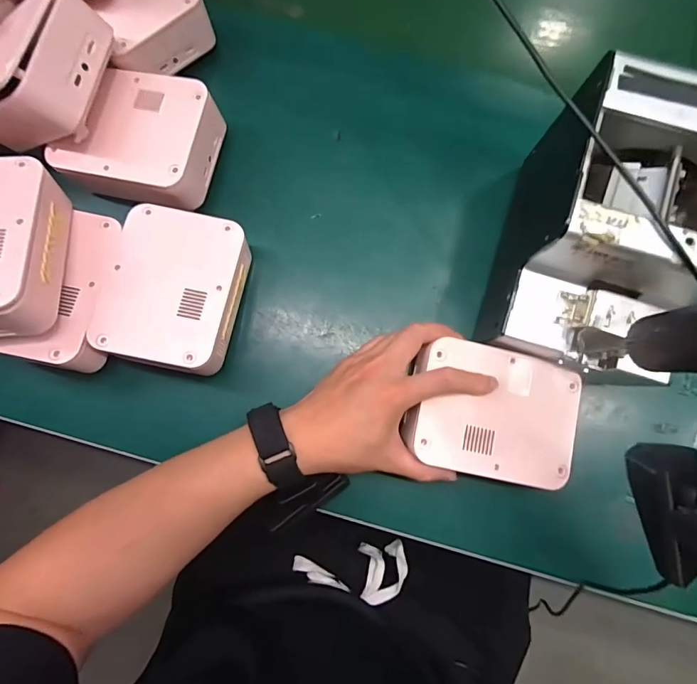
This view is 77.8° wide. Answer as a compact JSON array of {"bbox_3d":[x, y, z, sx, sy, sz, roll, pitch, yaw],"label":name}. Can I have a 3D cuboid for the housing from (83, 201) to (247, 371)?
[{"bbox_3d":[-0.146,-0.044,0.367,0.103,0.061,0.131,13,81,2],"label":"housing"}]

